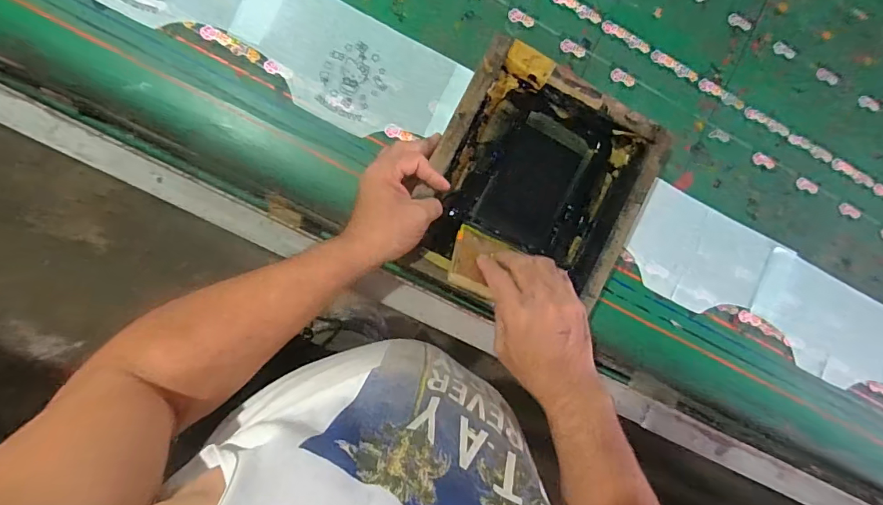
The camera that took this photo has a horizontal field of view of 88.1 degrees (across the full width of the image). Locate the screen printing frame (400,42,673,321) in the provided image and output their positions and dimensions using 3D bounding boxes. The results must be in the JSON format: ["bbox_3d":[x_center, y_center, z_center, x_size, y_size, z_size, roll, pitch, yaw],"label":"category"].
[{"bbox_3d":[0.109,-0.070,0.549,0.247,0.064,0.283,28,85,-7],"label":"screen printing frame"}]

